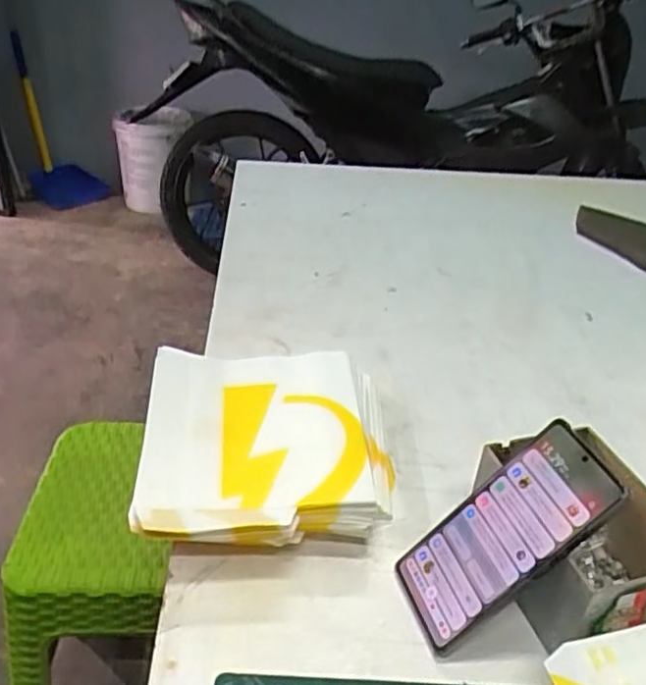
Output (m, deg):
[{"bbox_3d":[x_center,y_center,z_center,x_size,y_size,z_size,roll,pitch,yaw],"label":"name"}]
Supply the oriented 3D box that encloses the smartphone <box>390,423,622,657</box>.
[{"bbox_3d":[0.117,0.128,0.438,0.007,0.161,0.069,35,17,-33],"label":"smartphone"}]

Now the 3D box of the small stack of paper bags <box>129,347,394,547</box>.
[{"bbox_3d":[-0.040,0.087,0.541,0.202,0.068,0.196,1,32,-7],"label":"small stack of paper bags"}]

